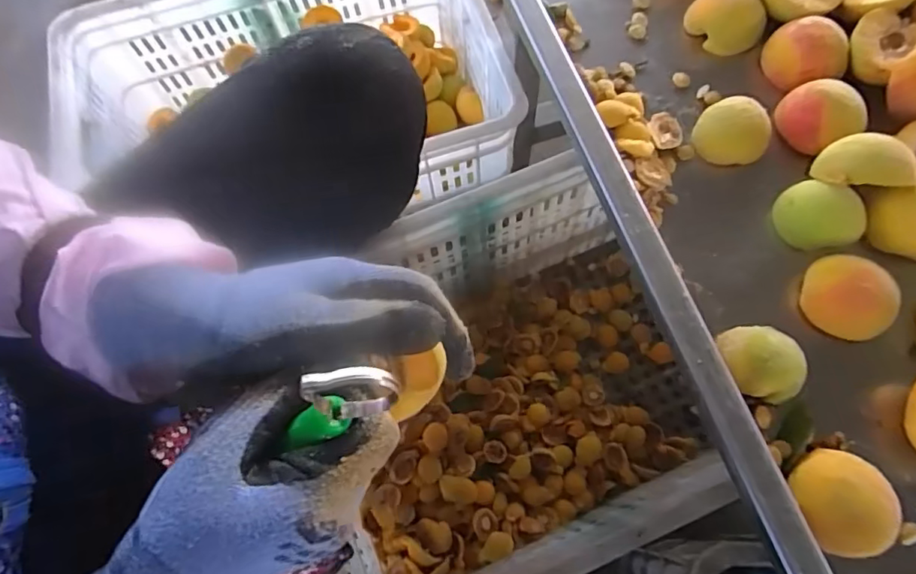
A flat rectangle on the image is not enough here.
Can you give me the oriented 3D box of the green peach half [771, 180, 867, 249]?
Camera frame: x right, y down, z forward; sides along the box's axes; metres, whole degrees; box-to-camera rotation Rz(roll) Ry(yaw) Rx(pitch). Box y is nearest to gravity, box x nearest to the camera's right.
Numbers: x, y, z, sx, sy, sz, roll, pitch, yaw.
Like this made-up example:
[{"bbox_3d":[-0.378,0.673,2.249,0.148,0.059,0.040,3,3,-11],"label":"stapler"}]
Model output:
[{"bbox_3d":[0.254,-0.050,0.384,0.054,0.029,0.039,26,72,12],"label":"green peach half"}]

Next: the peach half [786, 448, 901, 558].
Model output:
[{"bbox_3d":[0.223,0.123,0.314,0.052,0.029,0.054,-1,69,3],"label":"peach half"}]

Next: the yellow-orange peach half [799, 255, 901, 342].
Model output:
[{"bbox_3d":[0.257,0.007,0.359,0.053,0.032,0.044,33,74,14],"label":"yellow-orange peach half"}]

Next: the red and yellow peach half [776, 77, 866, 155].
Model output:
[{"bbox_3d":[0.266,-0.126,0.404,0.047,0.039,0.054,-38,72,-11],"label":"red and yellow peach half"}]

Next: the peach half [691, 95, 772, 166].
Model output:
[{"bbox_3d":[0.208,-0.118,0.413,0.050,0.029,0.044,33,74,14],"label":"peach half"}]

